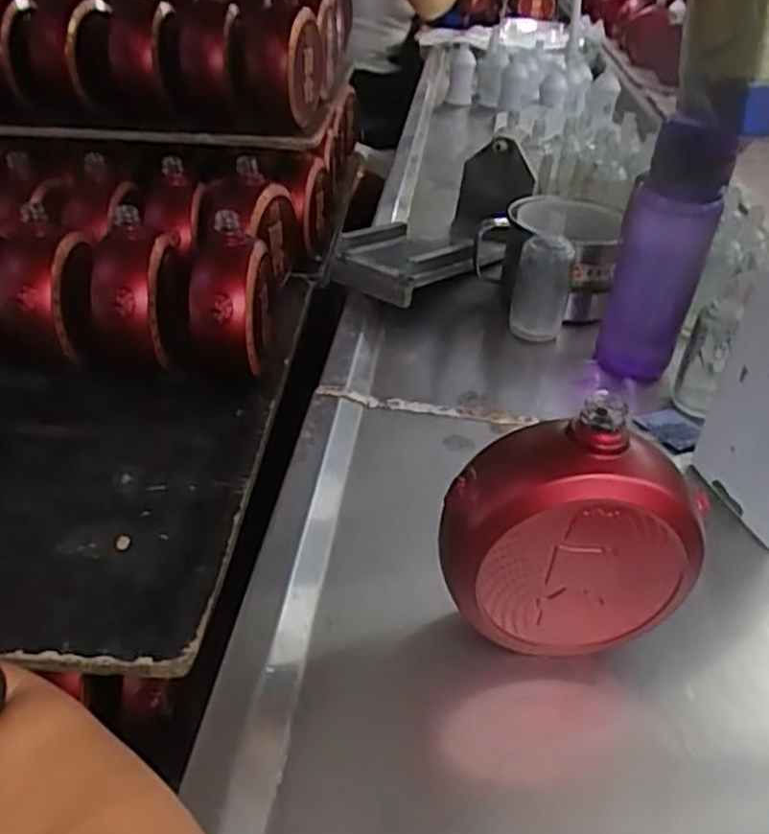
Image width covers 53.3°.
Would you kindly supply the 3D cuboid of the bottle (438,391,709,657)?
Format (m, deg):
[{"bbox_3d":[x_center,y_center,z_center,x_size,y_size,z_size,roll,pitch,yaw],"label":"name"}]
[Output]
[{"bbox_3d":[0.098,0.061,0.418,0.131,0.129,0.057,1,34,-2],"label":"bottle"}]

